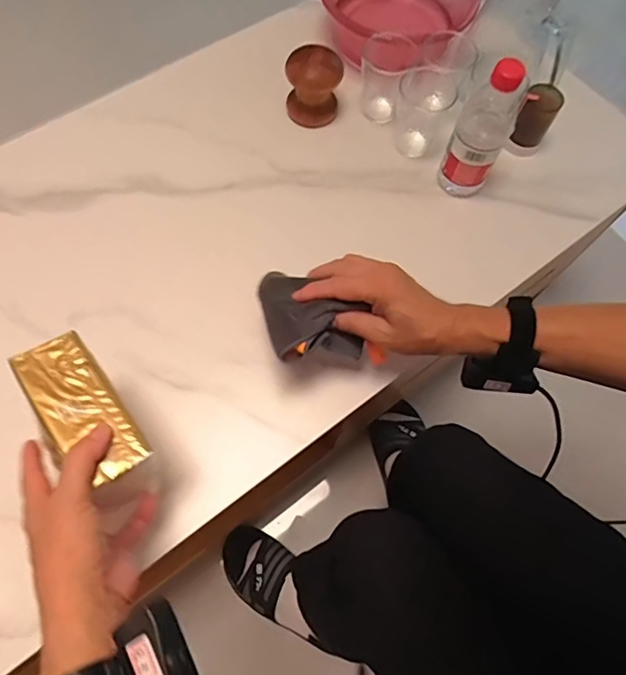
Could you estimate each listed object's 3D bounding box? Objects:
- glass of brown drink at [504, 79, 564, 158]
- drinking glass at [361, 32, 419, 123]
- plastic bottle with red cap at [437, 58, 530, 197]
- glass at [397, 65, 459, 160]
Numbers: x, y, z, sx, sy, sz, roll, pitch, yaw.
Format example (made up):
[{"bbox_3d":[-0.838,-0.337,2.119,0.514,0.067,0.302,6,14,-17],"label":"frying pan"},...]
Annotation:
[{"bbox_3d":[0.295,-0.290,0.674,0.047,0.082,0.046,30,69,9],"label":"glass of brown drink"},{"bbox_3d":[0.097,-0.346,0.674,0.065,0.097,0.060,1,68,-2],"label":"drinking glass"},{"bbox_3d":[0.205,-0.251,0.603,0.062,0.179,0.070,26,69,8],"label":"plastic bottle with red cap"},{"bbox_3d":[0.144,-0.299,0.670,0.069,0.098,0.059,13,68,2],"label":"glass"}]

